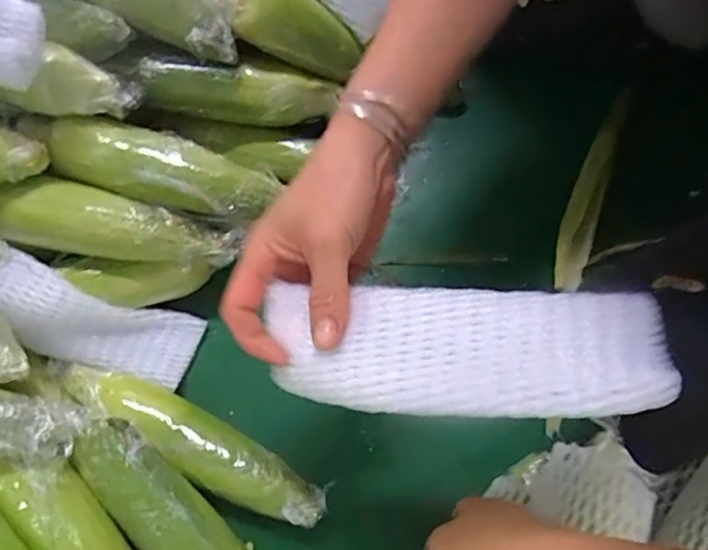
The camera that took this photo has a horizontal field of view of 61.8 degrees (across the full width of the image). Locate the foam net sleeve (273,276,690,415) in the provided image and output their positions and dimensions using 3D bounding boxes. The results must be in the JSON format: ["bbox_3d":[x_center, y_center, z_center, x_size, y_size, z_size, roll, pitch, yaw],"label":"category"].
[{"bbox_3d":[0.049,0.037,0.306,0.202,0.023,0.066,-1,75,17],"label":"foam net sleeve"}]

